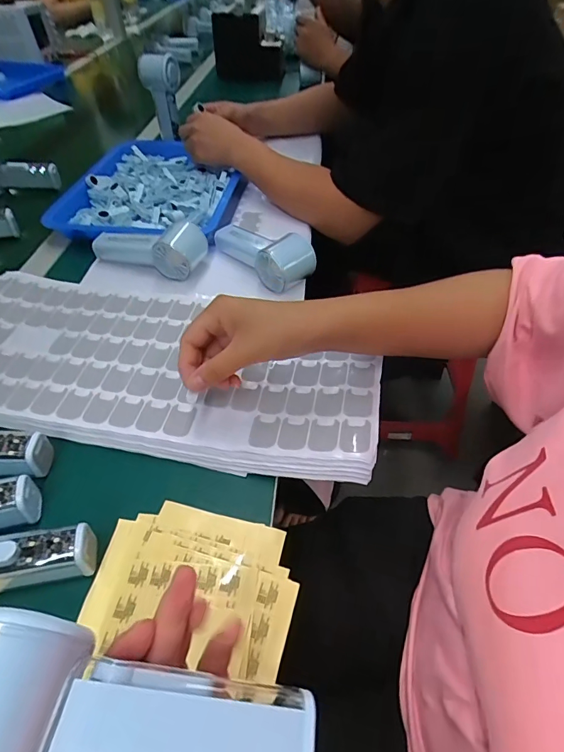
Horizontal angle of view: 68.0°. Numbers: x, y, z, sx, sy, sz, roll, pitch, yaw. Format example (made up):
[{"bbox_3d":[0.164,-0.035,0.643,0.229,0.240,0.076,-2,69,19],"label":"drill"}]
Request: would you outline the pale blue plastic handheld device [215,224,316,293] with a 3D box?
[{"bbox_3d":[-0.030,-0.175,0.563,0.061,0.057,0.157,-33,54,-24],"label":"pale blue plastic handheld device"}]

